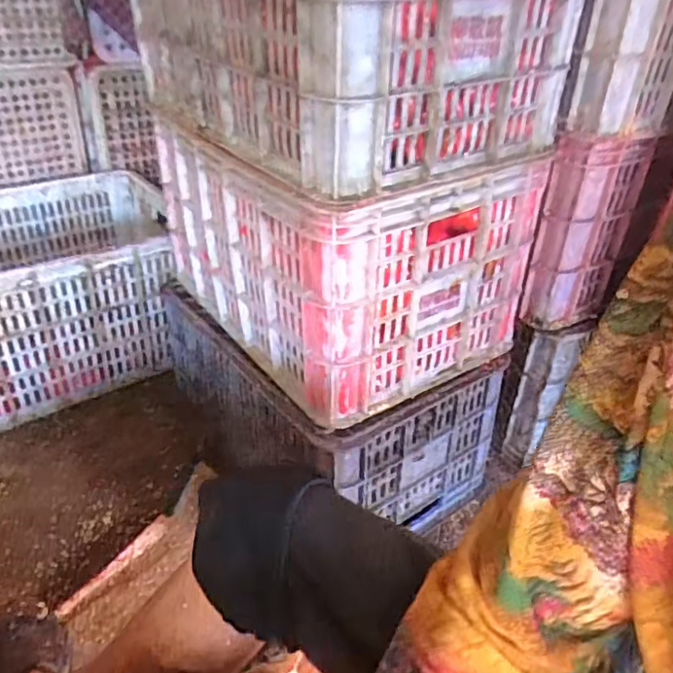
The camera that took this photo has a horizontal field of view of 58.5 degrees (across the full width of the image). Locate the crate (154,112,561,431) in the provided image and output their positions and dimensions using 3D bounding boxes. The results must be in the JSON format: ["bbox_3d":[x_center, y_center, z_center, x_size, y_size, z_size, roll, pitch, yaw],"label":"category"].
[{"bbox_3d":[0.006,-0.117,0.752,0.345,0.259,0.327,-19,40,-29],"label":"crate"}]

